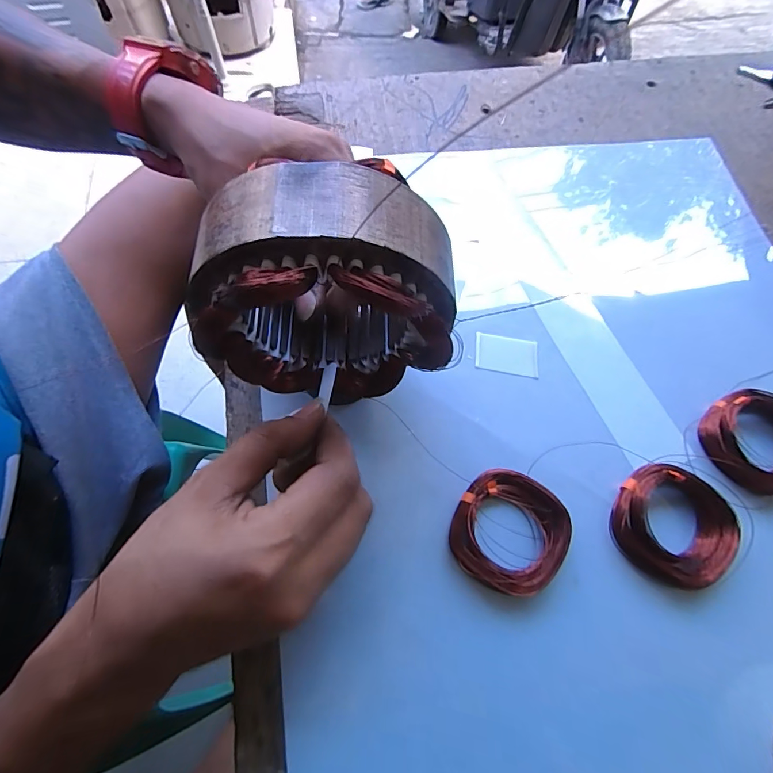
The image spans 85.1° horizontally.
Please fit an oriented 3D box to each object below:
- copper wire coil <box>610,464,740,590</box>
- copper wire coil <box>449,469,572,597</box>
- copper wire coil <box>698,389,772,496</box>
[{"bbox_3d":[0.163,0.080,0.241,0.057,0.021,0.064,28,69,9],"label":"copper wire coil"},{"bbox_3d":[0.069,0.081,0.237,0.060,0.010,0.064,1,67,-2],"label":"copper wire coil"},{"bbox_3d":[0.236,0.032,0.264,0.061,0.020,0.059,1,67,-2],"label":"copper wire coil"}]

